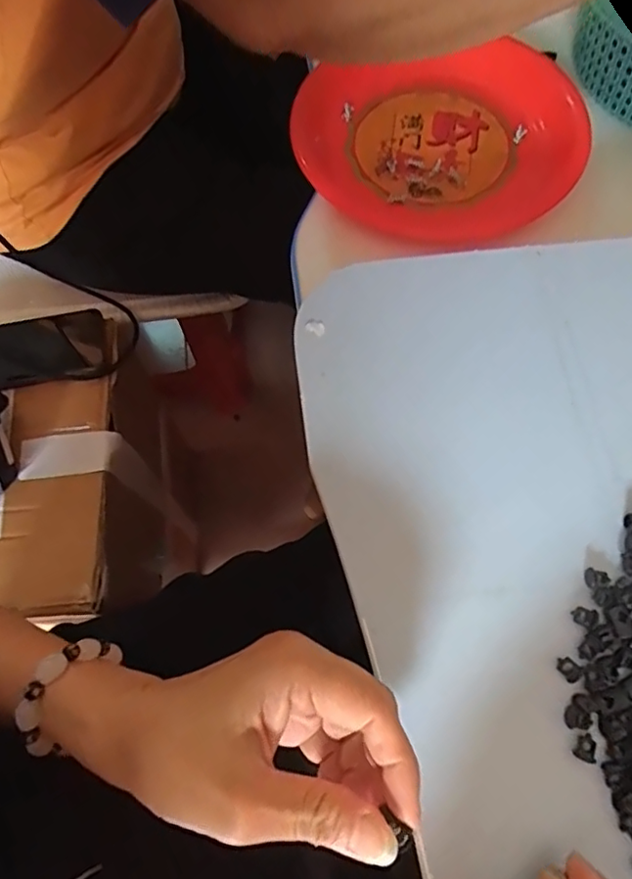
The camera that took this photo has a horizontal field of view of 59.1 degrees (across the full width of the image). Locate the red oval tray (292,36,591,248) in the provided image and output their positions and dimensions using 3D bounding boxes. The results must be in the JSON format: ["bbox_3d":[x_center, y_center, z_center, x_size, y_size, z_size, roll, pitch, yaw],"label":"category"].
[{"bbox_3d":[0.110,-0.244,0.455,0.242,0.036,0.182,-17,69,-6],"label":"red oval tray"}]

